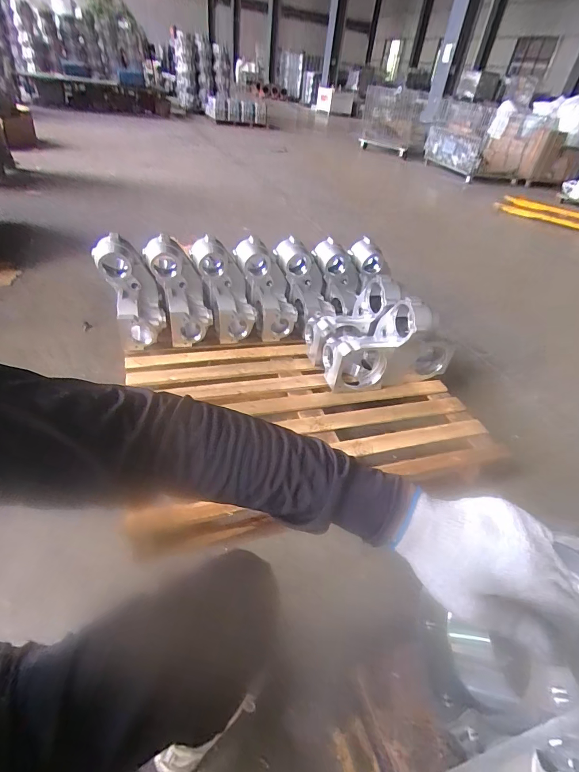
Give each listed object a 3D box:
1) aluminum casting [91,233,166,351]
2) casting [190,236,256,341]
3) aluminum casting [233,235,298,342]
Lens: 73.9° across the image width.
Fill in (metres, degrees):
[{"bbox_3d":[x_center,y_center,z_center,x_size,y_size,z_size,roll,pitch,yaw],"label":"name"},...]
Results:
[{"bbox_3d":[-0.543,-0.325,1.339,0.175,0.378,0.124,-18,8,-27],"label":"aluminum casting"},{"bbox_3d":[-0.247,-0.357,1.478,0.165,0.169,0.365,-19,91,-28],"label":"casting"},{"bbox_3d":[-0.077,-0.375,1.501,0.168,0.384,0.121,-19,2,-28],"label":"aluminum casting"}]

